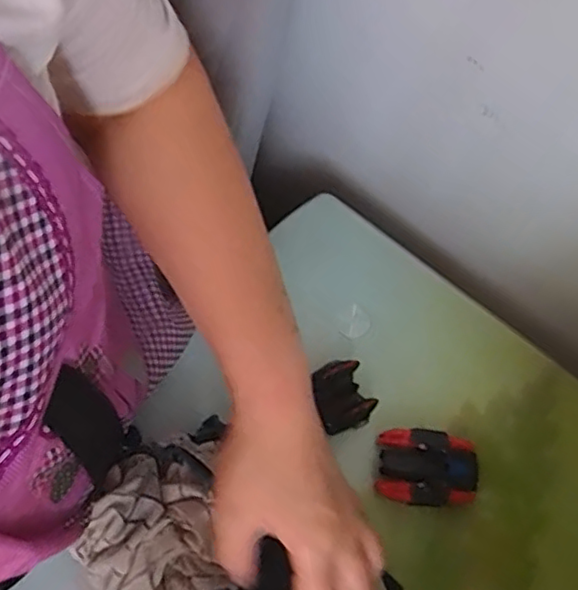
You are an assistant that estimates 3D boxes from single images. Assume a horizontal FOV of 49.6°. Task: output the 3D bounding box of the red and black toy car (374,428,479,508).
[{"bbox_3d":[0.107,0.135,0.486,0.076,0.027,0.054,7,66,2],"label":"red and black toy car"}]

